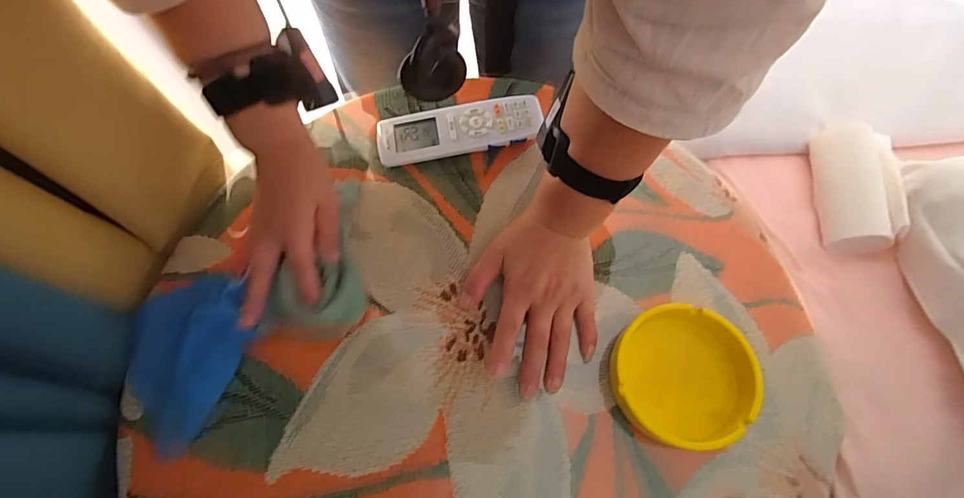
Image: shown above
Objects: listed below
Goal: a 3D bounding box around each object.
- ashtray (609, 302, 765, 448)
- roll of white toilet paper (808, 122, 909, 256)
[{"bbox_3d":[0.155,0.096,0.356,0.102,0.033,0.096,27,70,11],"label":"ashtray"},{"bbox_3d":[0.375,-0.067,0.458,0.063,0.047,0.141,14,70,5],"label":"roll of white toilet paper"}]

